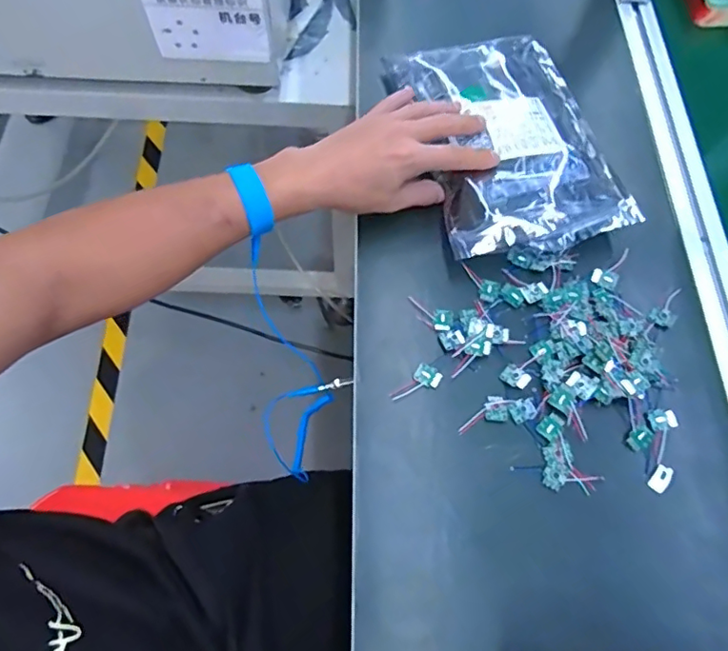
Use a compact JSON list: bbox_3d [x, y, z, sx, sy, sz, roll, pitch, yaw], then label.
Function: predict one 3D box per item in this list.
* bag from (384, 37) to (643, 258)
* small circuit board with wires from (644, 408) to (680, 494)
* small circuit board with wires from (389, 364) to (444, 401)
[{"bbox_3d":[0.133,-0.185,0.513,0.168,0.043,0.252,-11,67,-6],"label":"bag"},{"bbox_3d":[0.228,0.095,0.411,0.023,0.004,0.064,12,66,4],"label":"small circuit board with wires"},{"bbox_3d":[0.042,0.049,0.429,0.041,0.007,0.021,-41,73,-17],"label":"small circuit board with wires"}]

